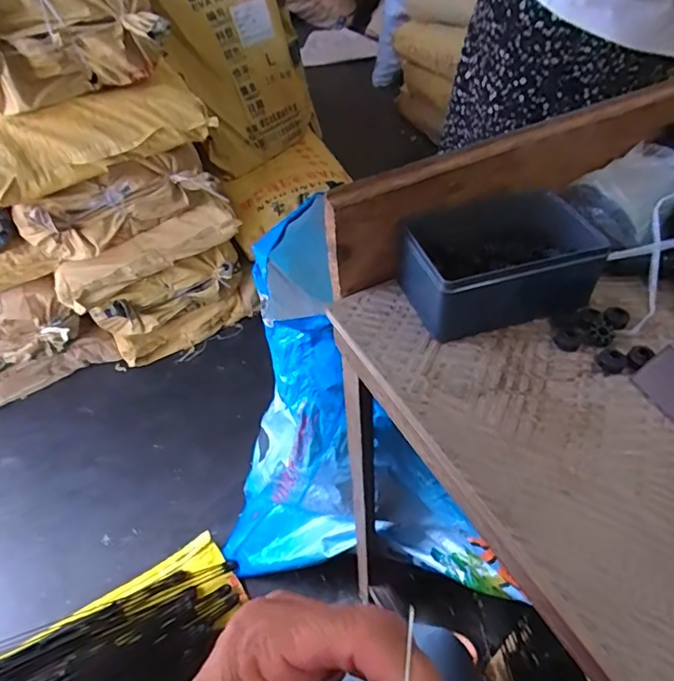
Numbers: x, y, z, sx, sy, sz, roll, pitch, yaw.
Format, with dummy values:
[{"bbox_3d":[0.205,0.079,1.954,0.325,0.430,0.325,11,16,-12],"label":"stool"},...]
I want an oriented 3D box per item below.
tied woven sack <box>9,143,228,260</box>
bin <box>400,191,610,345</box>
[{"bbox_3d":[-0.511,-0.331,1.228,0.432,0.180,0.186,-28,51,-21],"label":"tied woven sack"},{"bbox_3d":[0.144,-0.070,0.454,0.163,0.059,0.103,-13,47,-8],"label":"bin"}]

